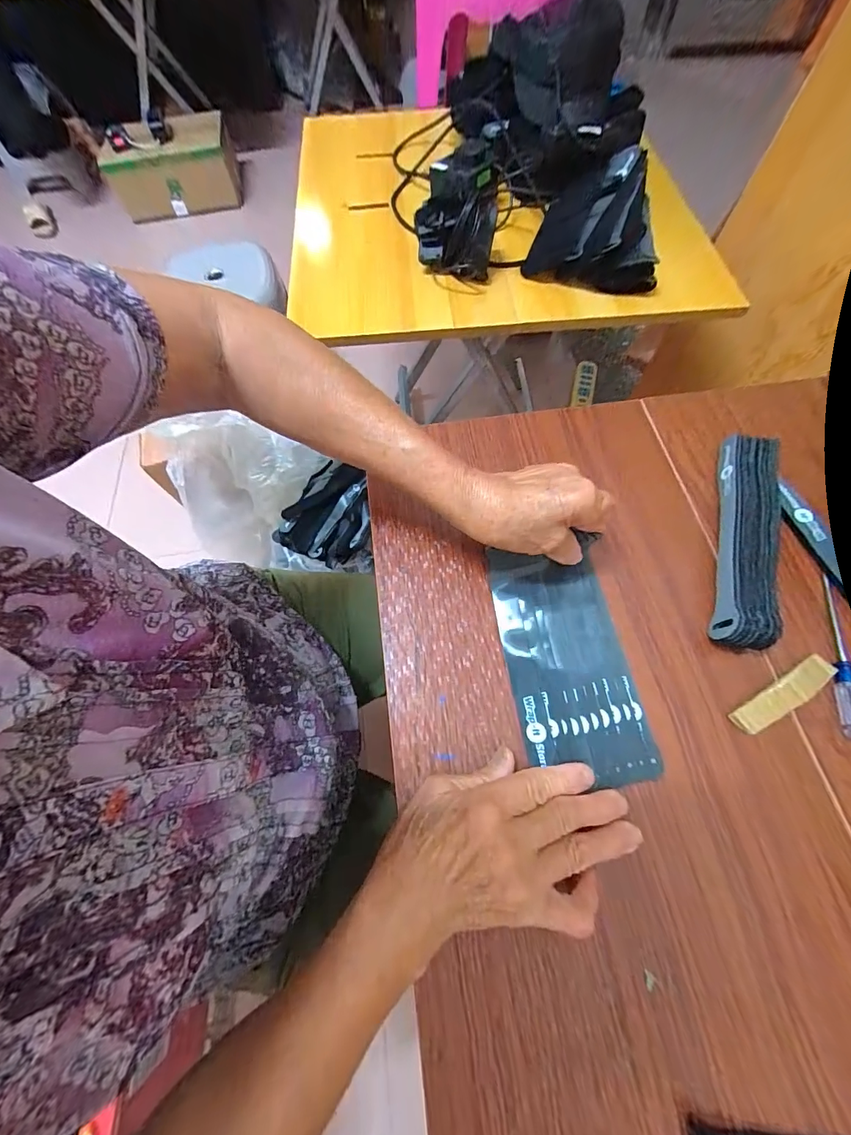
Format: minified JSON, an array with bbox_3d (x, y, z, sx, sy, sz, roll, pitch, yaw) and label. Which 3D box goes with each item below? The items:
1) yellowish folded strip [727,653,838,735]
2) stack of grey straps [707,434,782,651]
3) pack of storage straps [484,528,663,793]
[{"bbox_3d":[0.260,0.092,0.284,0.087,0.007,0.019,-28,69,-10],"label":"yellowish folded strip"},{"bbox_3d":[0.266,-0.029,0.321,0.045,0.026,0.200,17,68,8],"label":"stack of grey straps"},{"bbox_3d":[0.106,0.066,0.295,0.089,0.023,0.174,-8,67,-2],"label":"pack of storage straps"}]

